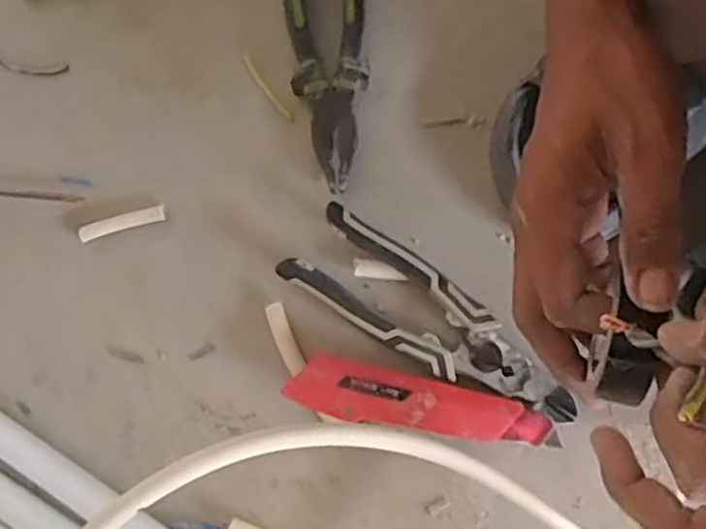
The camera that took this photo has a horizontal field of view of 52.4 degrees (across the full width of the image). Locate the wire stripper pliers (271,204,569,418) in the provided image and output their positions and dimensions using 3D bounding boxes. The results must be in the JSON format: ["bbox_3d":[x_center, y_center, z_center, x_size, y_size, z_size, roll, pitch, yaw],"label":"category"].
[{"bbox_3d":[0.048,0.037,0.424,0.183,0.030,0.052,34,76,9],"label":"wire stripper pliers"}]

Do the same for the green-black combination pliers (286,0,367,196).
[{"bbox_3d":[-0.016,-0.137,0.471,0.049,0.025,0.184,-3,73,-1],"label":"green-black combination pliers"}]

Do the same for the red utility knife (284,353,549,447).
[{"bbox_3d":[0.037,0.081,0.419,0.147,0.021,0.032,10,74,3],"label":"red utility knife"}]

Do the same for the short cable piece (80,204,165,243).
[{"bbox_3d":[-0.149,-0.028,0.460,0.055,0.004,0.011,-16,74,-5],"label":"short cable piece"}]

